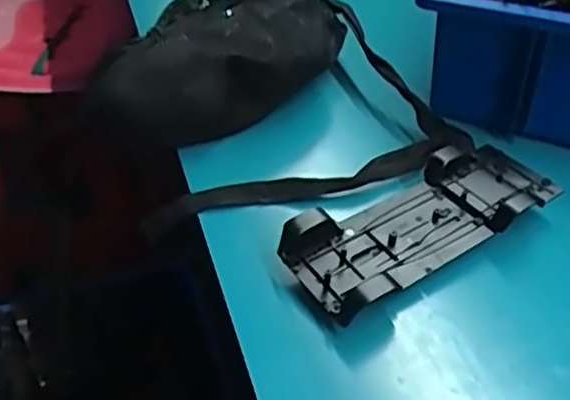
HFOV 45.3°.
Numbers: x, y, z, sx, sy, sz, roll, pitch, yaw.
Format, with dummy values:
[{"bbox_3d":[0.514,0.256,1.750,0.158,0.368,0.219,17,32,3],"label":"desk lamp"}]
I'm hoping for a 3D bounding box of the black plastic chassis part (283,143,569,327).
[{"bbox_3d":[0.096,0.016,0.465,0.198,0.042,0.079,-25,44,-25],"label":"black plastic chassis part"}]

